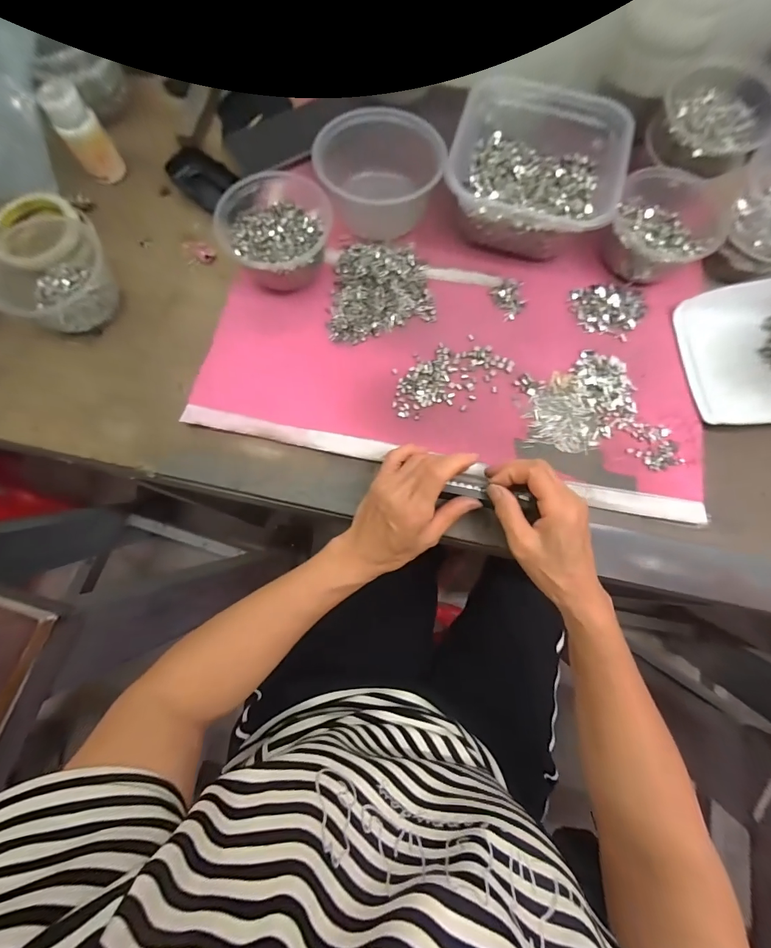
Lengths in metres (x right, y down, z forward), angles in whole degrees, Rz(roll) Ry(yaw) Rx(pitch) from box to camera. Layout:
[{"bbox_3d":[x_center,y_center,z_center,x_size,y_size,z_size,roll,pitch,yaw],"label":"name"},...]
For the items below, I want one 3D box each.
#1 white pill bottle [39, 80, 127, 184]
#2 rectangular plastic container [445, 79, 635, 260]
[{"bbox_3d":[-0.346,-0.389,0.449,0.044,0.080,0.045,0,79,0],"label":"white pill bottle"},{"bbox_3d":[0.160,-0.331,0.426,0.169,0.067,0.167,16,77,3],"label":"rectangular plastic container"}]

